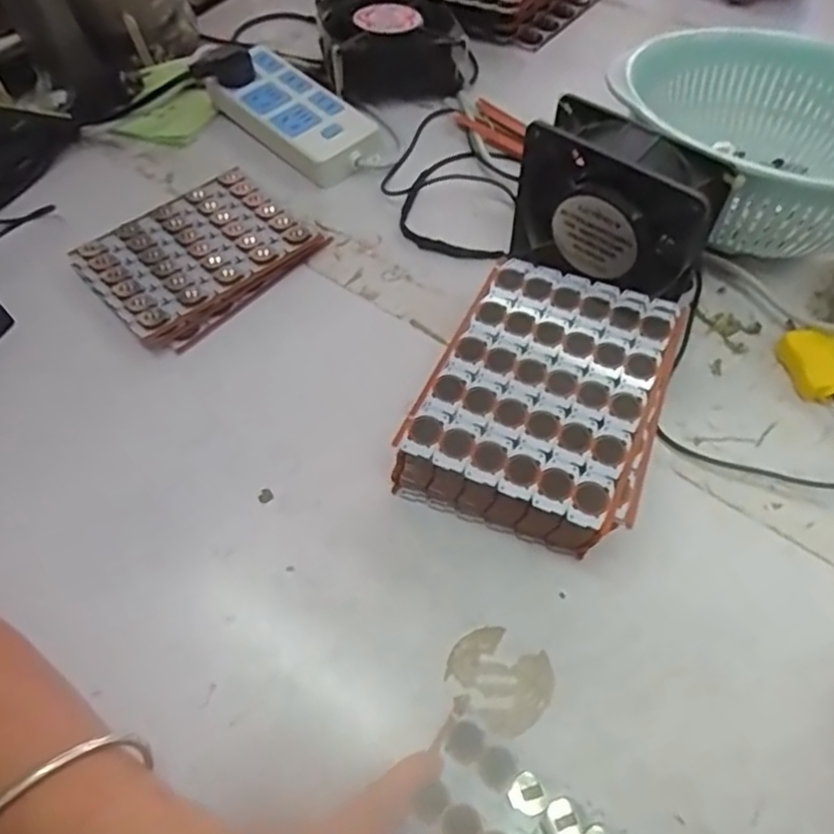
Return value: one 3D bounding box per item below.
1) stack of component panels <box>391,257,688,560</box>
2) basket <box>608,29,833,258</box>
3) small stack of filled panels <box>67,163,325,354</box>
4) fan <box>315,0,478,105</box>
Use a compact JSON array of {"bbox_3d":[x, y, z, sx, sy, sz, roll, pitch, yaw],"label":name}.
[{"bbox_3d":[0.078,-0.006,0.387,0.122,0.061,0.157,24,62,16],"label":"stack of component panels"},{"bbox_3d":[0.244,-0.185,0.463,0.193,0.119,0.203,-1,58,2],"label":"basket"},{"bbox_3d":[-0.163,-0.122,0.487,0.113,0.026,0.150,37,66,22],"label":"small stack of filled panels"},{"bbox_3d":[-0.020,-0.349,0.608,0.134,0.050,0.112,-11,58,-5],"label":"fan"}]

